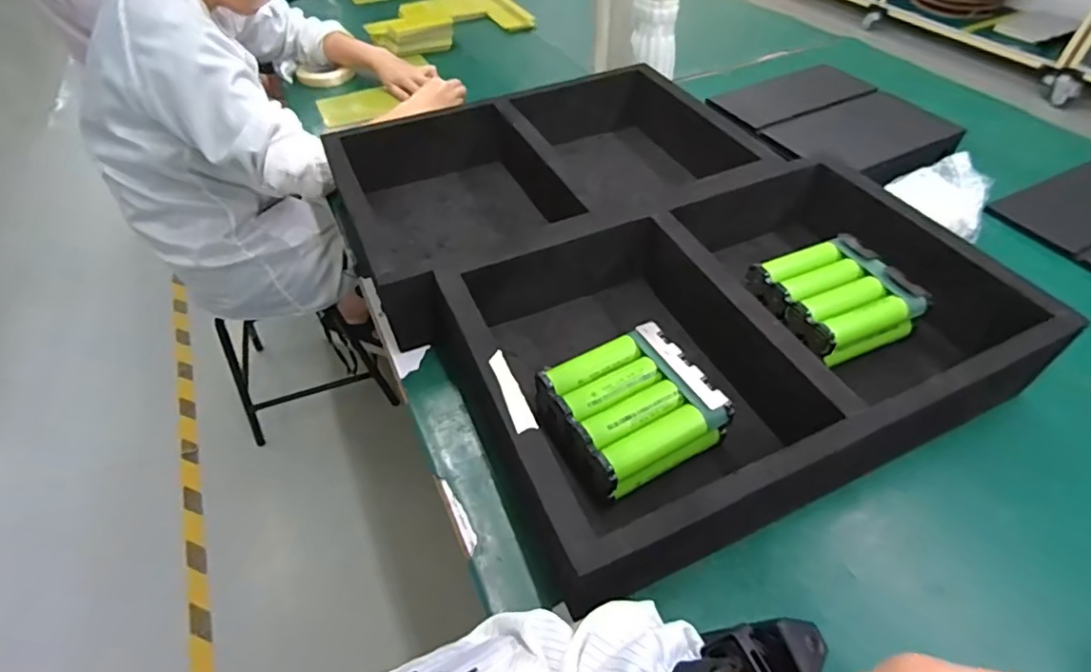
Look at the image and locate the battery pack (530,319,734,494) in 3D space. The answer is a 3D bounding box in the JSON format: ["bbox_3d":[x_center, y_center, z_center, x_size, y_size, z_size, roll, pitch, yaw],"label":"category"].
[{"bbox_3d":[0.084,0.073,0.555,0.151,0.059,0.143,-23,51,-17],"label":"battery pack"}]

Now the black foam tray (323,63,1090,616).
[{"bbox_3d":[0.102,-0.120,0.724,0.593,0.119,0.736,-21,50,-15],"label":"black foam tray"}]

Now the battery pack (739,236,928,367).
[{"bbox_3d":[0.335,-0.046,0.649,0.143,0.056,0.139,-18,50,-13],"label":"battery pack"}]

